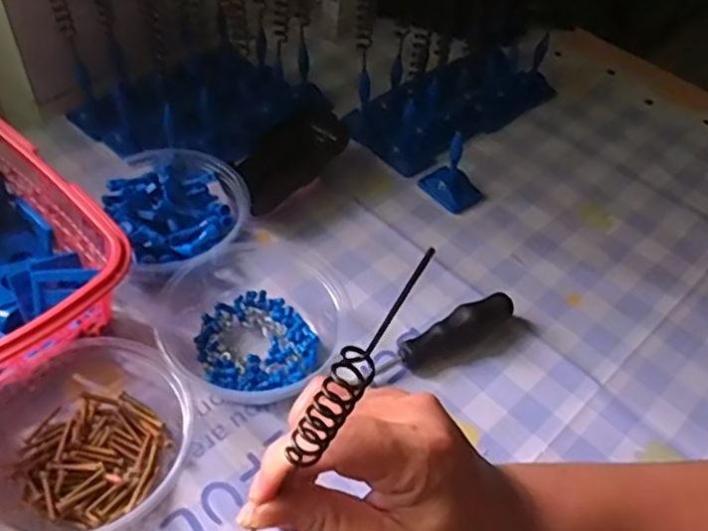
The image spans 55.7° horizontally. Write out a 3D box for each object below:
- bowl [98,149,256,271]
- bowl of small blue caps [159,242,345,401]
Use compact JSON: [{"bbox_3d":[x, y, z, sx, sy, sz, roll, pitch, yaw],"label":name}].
[{"bbox_3d":[-0.131,-0.041,0.494,0.094,0.042,0.097,3,49,-4],"label":"bowl"},{"bbox_3d":[-0.063,0.027,0.451,0.127,0.030,0.119,3,49,-4],"label":"bowl of small blue caps"}]

